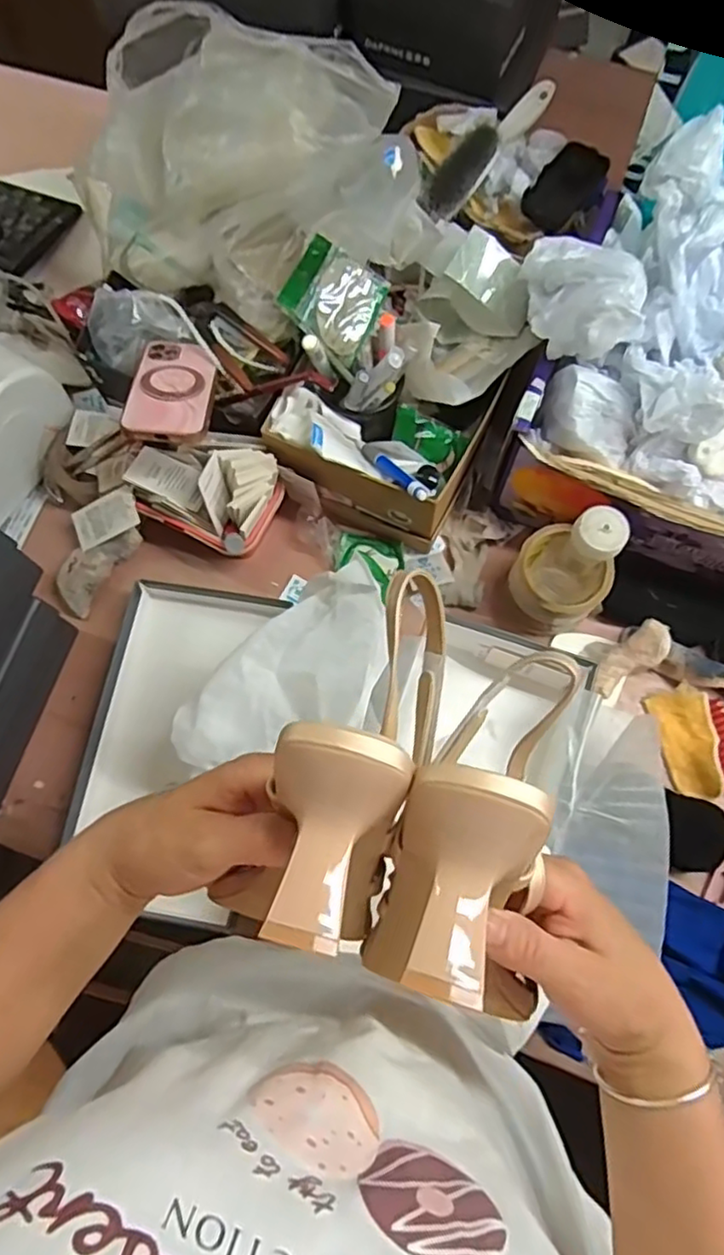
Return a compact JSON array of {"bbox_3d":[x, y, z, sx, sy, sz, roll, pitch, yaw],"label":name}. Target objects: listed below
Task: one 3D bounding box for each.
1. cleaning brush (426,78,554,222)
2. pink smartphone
[{"bbox_3d":[0.138,-0.508,0.675,0.031,0.051,0.225,34,77,10],"label":"cleaning brush"},{"bbox_3d":[-0.177,-0.227,0.614,0.073,0.017,0.142,4,53,-7],"label":"pink smartphone"}]

